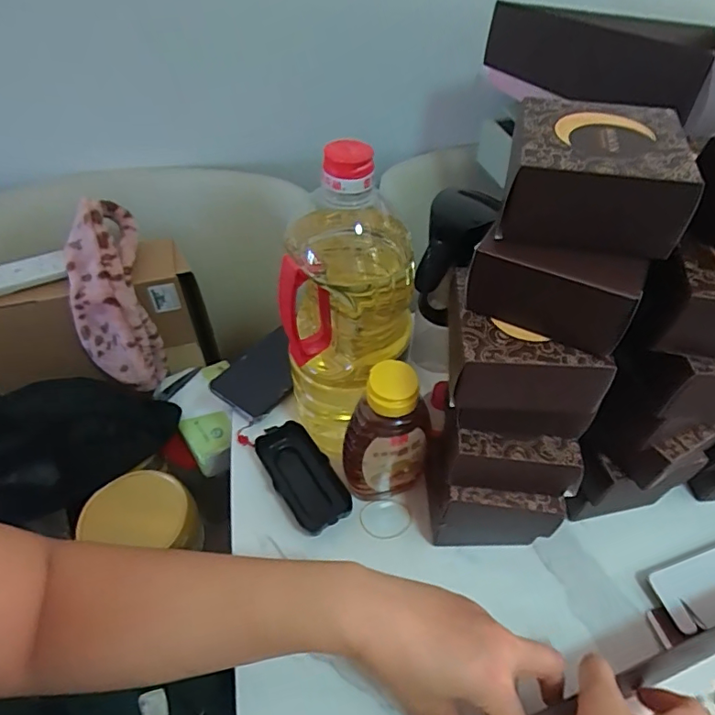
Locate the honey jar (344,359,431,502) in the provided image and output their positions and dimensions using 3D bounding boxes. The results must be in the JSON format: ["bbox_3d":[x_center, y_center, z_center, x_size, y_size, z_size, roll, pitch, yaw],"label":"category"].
[{"bbox_3d":[0.026,0.069,0.431,0.068,0.148,0.052,12,51,9],"label":"honey jar"}]

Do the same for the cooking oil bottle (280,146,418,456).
[{"bbox_3d":[-0.008,-0.043,0.438,0.103,0.286,0.103,-1,50,-2],"label":"cooking oil bottle"}]

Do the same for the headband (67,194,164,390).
[{"bbox_3d":[-0.294,-0.066,0.612,0.083,0.231,0.077,-11,12,-6],"label":"headband"}]

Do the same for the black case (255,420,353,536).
[{"bbox_3d":[-0.050,0.112,0.480,0.054,0.032,0.112,-25,55,-21],"label":"black case"}]

